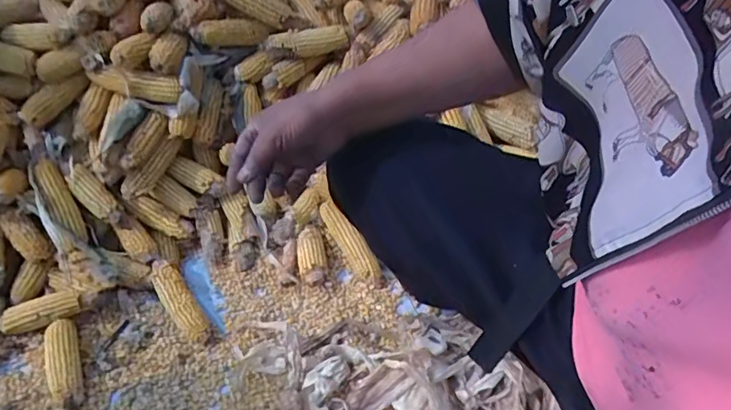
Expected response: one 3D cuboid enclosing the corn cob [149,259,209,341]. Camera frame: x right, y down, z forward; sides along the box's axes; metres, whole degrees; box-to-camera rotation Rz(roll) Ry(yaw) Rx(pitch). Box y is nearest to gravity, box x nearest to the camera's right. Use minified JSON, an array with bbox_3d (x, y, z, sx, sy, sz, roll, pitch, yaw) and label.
[{"bbox_3d":[-0.335,0.167,0.940,0.050,0.040,0.181,-30,65,-24],"label":"corn cob"}]

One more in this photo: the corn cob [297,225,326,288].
[{"bbox_3d":[-0.104,0.099,1.020,0.050,0.050,0.128,-7,44,-2],"label":"corn cob"}]

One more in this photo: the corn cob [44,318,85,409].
[{"bbox_3d":[-0.489,0.255,0.852,0.048,0.045,0.154,-19,46,-14],"label":"corn cob"}]

